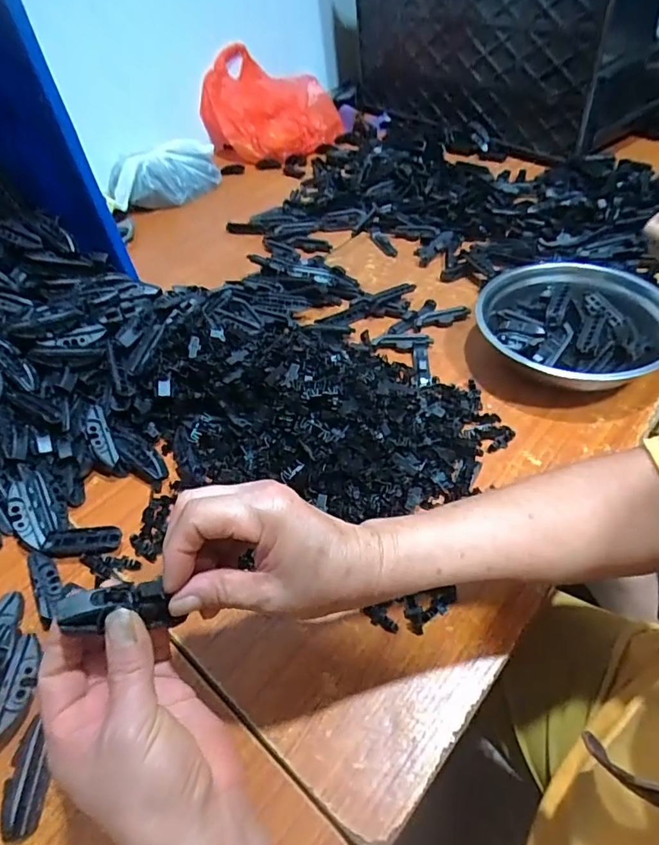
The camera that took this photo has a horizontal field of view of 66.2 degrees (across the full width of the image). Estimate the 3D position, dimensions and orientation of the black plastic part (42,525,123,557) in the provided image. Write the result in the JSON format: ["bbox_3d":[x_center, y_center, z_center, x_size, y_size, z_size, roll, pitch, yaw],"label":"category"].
[{"bbox_3d":[-0.222,0.108,0.458,0.068,0.016,0.022,-5,47,3],"label":"black plastic part"}]

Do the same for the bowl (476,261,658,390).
[{"bbox_3d":[0.264,-0.101,0.562,0.202,0.056,0.202,-4,47,4],"label":"bowl"}]

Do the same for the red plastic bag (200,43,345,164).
[{"bbox_3d":[-0.126,-0.695,1.093,0.288,0.145,0.288,-5,47,3],"label":"red plastic bag"}]

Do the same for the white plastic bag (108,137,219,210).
[{"bbox_3d":[-0.322,-0.473,0.965,0.102,0.089,0.233,30,57,30],"label":"white plastic bag"}]

